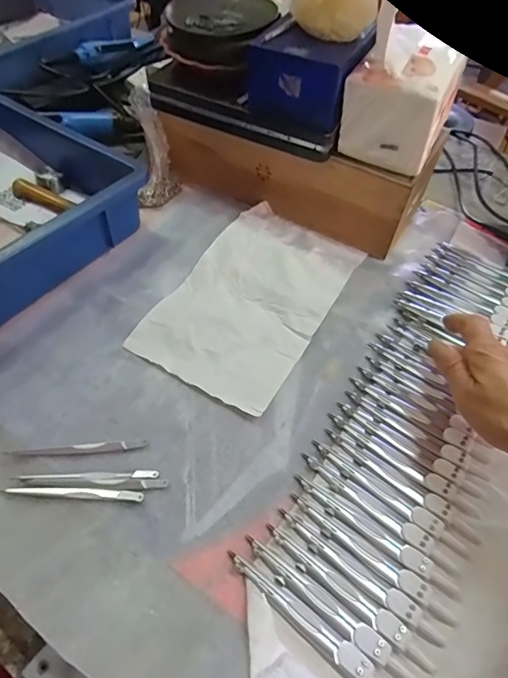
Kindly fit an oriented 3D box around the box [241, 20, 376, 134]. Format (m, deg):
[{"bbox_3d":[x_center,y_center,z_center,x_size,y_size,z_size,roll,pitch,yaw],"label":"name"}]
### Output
[{"bbox_3d":[0.050,-0.259,0.429,0.101,0.063,0.073,19,54,11],"label":"box"}]

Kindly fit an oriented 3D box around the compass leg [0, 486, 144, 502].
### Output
[{"bbox_3d":[-0.137,0.115,0.330,0.105,0.005,0.007,4,53,0],"label":"compass leg"}]

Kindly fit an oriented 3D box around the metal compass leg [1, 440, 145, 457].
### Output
[{"bbox_3d":[-0.142,0.087,0.352,0.108,0.004,0.009,-3,53,-5],"label":"metal compass leg"}]

